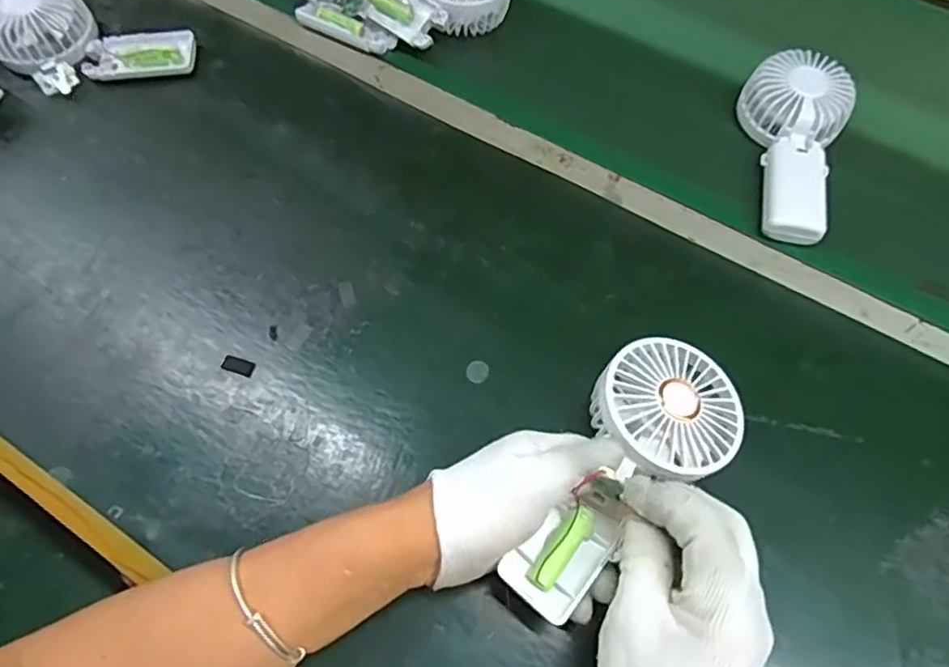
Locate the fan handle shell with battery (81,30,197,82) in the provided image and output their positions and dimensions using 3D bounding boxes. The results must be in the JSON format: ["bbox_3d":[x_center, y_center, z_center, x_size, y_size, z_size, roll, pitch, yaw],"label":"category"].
[{"bbox_3d":[-0.300,-0.248,0.564,0.093,0.023,0.044,1,64,1],"label":"fan handle shell with battery"}]

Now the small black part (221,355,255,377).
[{"bbox_3d":[-0.166,0.022,0.440,0.024,0.004,0.012,17,65,8],"label":"small black part"}]

